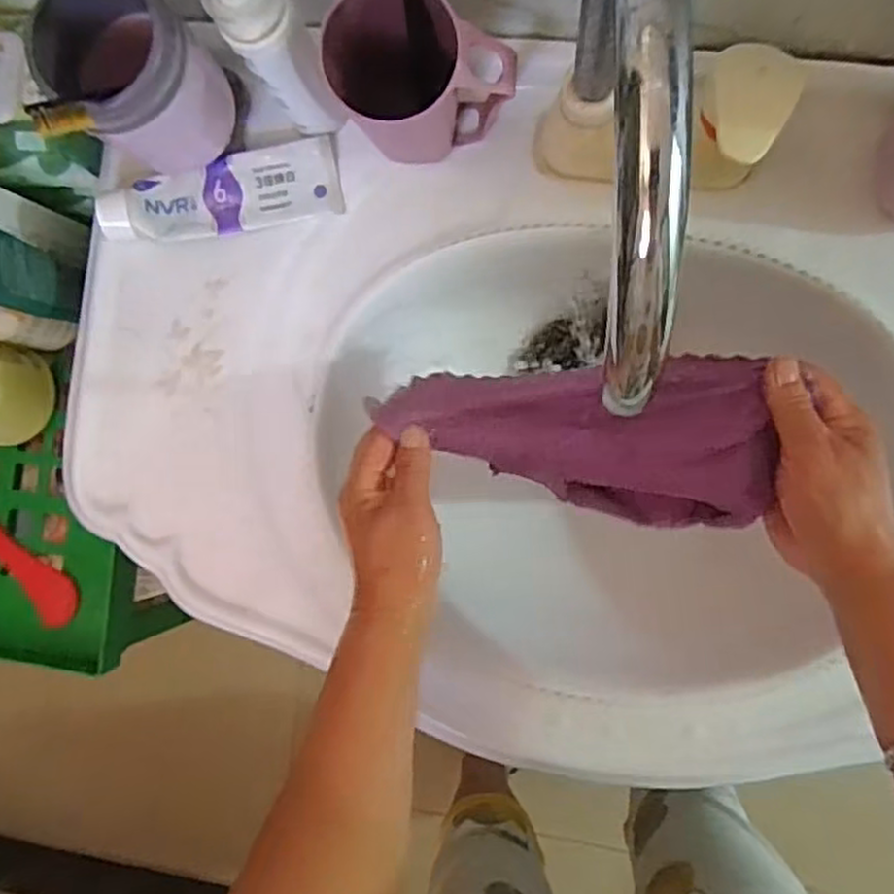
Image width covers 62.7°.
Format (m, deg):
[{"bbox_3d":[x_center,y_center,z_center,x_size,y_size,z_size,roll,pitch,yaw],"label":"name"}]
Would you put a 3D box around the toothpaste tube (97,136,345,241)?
[{"bbox_3d":[-0.158,-0.178,0.514,0.161,0.034,0.051,-11,88,7],"label":"toothpaste tube"}]

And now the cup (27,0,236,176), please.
[{"bbox_3d":[-0.184,-0.224,0.451,0.081,0.112,0.083,0,89,7],"label":"cup"}]

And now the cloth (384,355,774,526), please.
[{"bbox_3d":[0.079,-0.010,0.449,0.212,0.082,0.095,9,90,12],"label":"cloth"}]

